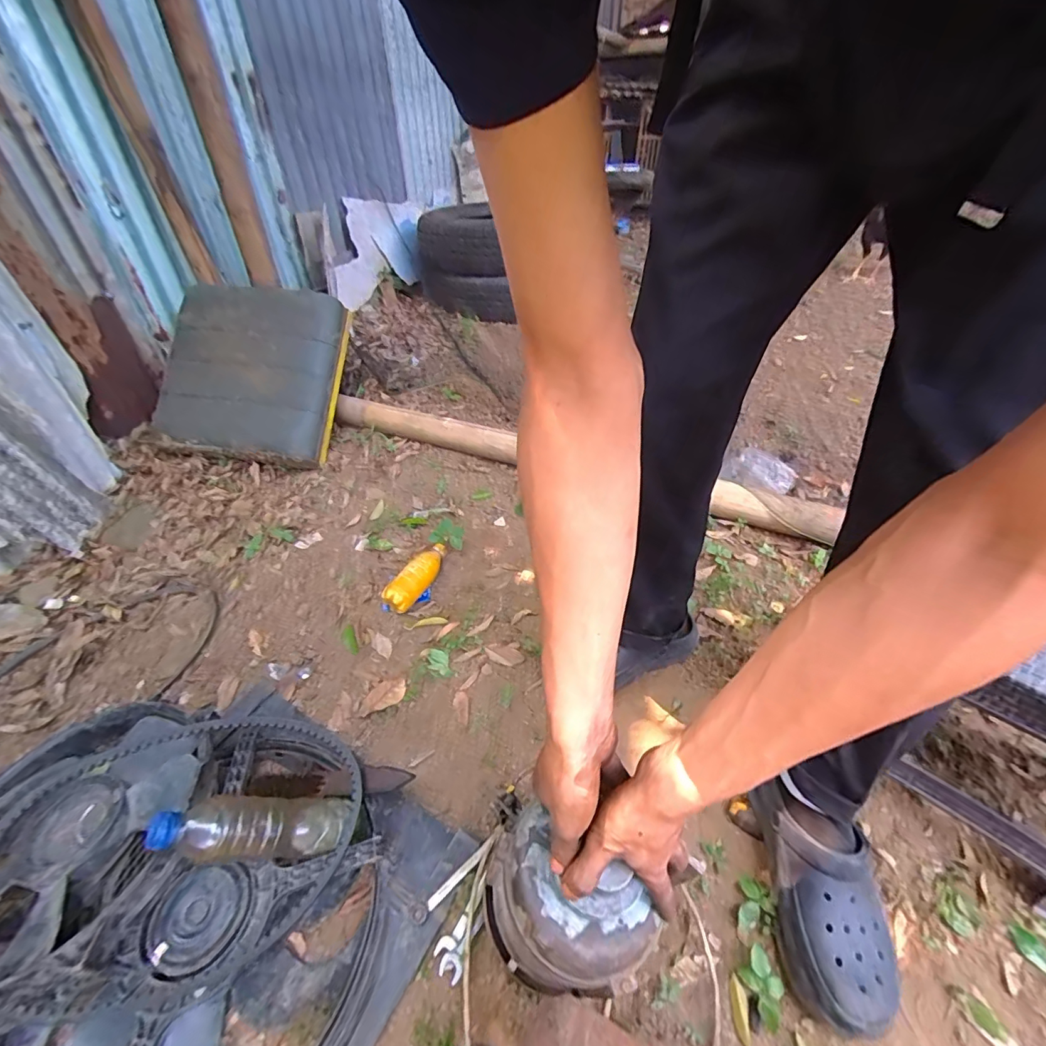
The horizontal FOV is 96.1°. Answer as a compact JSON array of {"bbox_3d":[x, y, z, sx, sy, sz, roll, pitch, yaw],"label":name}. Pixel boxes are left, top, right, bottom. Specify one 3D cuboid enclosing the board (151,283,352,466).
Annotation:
[{"bbox_3d":[-0.747,-0.432,1.285,0.467,0.094,0.471,8,81,-3],"label":"board"}]

